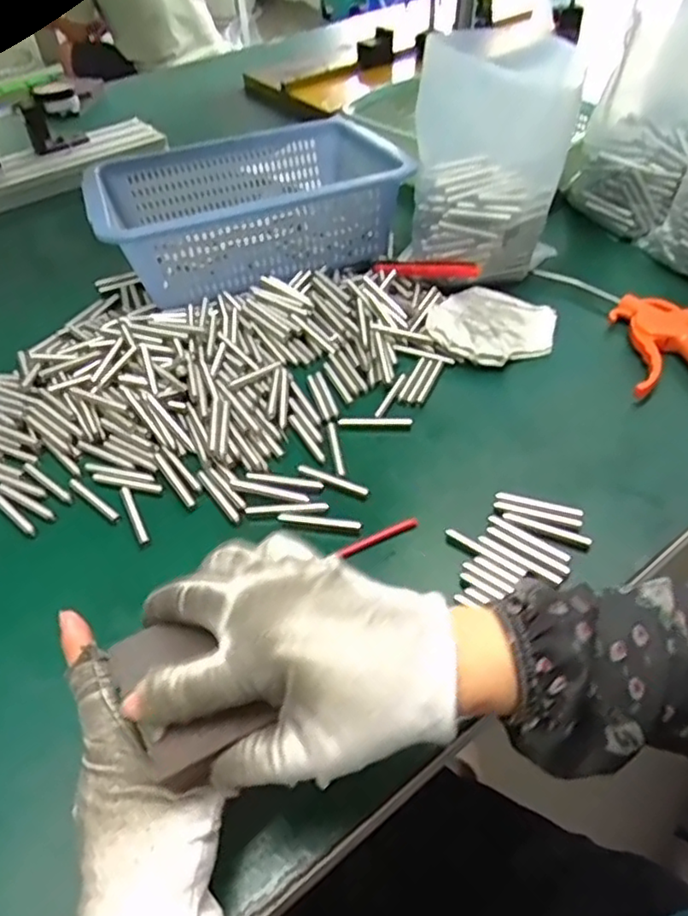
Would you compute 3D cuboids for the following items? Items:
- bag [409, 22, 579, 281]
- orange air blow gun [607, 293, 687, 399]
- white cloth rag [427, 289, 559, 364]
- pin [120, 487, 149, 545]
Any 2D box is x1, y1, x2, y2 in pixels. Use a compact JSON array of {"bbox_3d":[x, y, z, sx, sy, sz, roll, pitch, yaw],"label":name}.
[{"bbox_3d":[0.129,-0.265,0.585,0.133,0.205,0.090,8,45,8],"label":"bag"},{"bbox_3d":[0.270,-0.077,0.524,0.073,0.029,0.175,1,44,1],"label":"orange air blow gun"},{"bbox_3d":[0.135,-0.121,0.579,0.104,0.020,0.110,24,49,23],"label":"white cloth rag"},{"bbox_3d":[-0.151,0.040,0.459,0.008,0.004,0.055,-20,48,-19],"label":"pin"}]

